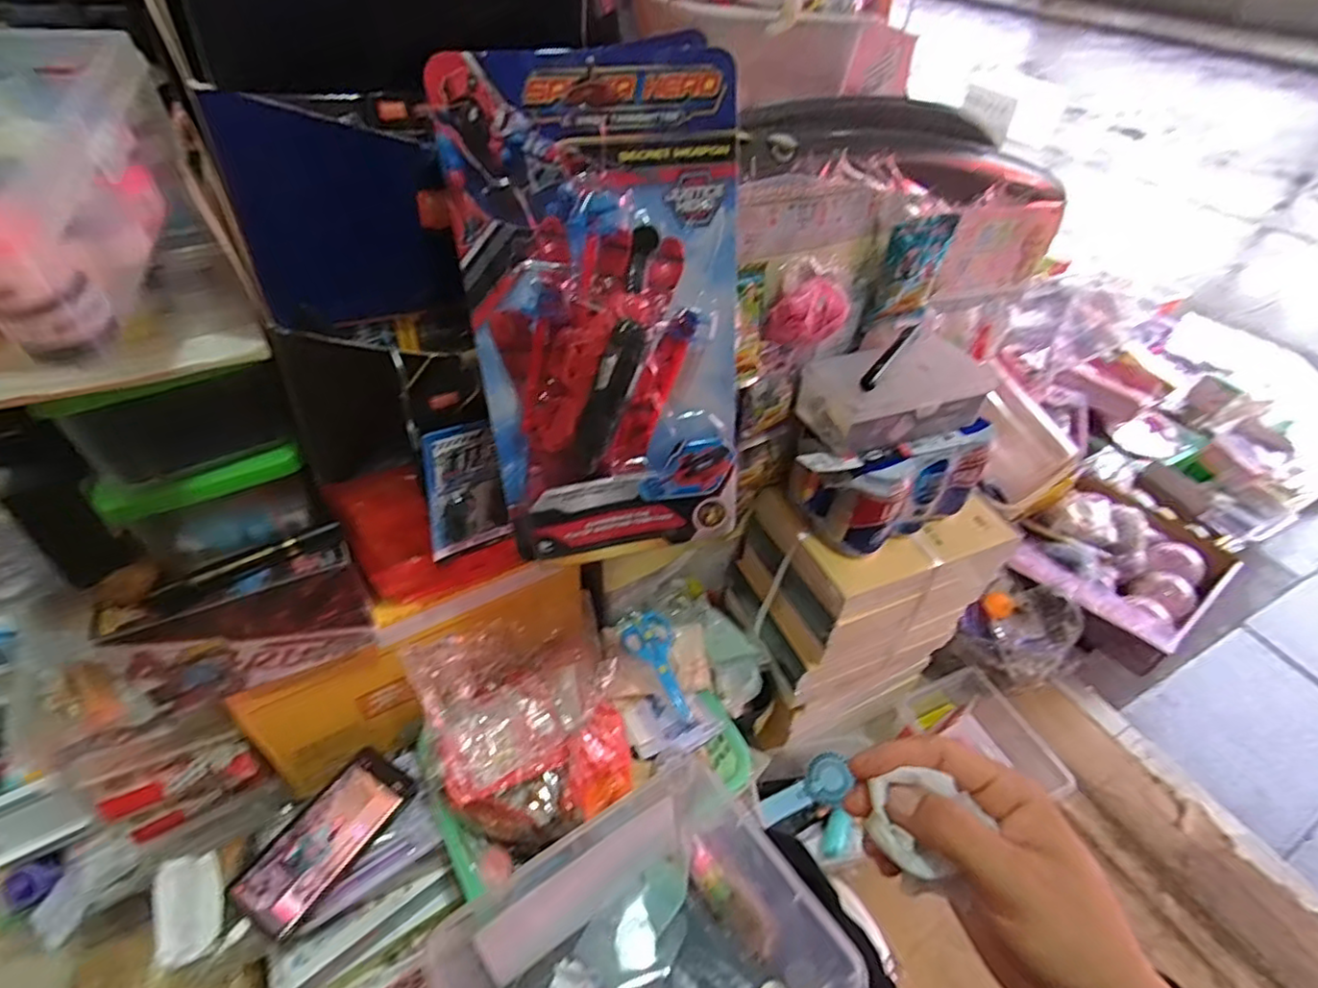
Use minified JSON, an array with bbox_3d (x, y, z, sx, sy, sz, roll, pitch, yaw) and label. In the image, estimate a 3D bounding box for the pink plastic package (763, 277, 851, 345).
[{"bbox_3d":[0.136,-0.163,0.569,0.075,0.051,0.020,-15,48,-20],"label":"pink plastic package"}]

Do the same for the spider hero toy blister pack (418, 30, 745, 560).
[{"bbox_3d":[-0.024,-0.100,0.393,0.172,0.300,0.063,-11,24,-12],"label":"spider hero toy blister pack"}]

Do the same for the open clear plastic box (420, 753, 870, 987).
[{"bbox_3d":[-0.010,0.276,0.360,0.190,0.108,0.163,-21,50,-25],"label":"open clear plastic box"}]

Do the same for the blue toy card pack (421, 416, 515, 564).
[{"bbox_3d":[-0.150,-0.001,0.487,0.062,0.116,0.009,-21,50,-25],"label":"blue toy card pack"}]

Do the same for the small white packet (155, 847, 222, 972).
[{"bbox_3d":[-0.436,0.384,0.584,0.046,0.021,0.096,12,28,-44],"label":"small white packet"}]

